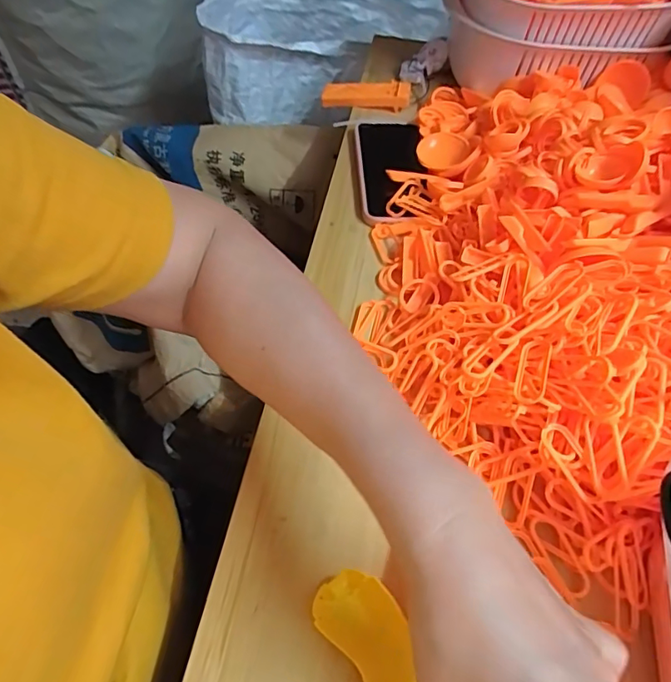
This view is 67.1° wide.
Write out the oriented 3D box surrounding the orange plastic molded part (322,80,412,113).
[{"bbox_3d":[0.039,-0.311,0.642,0.114,0.030,0.019,9,54,18],"label":"orange plastic molded part"}]

